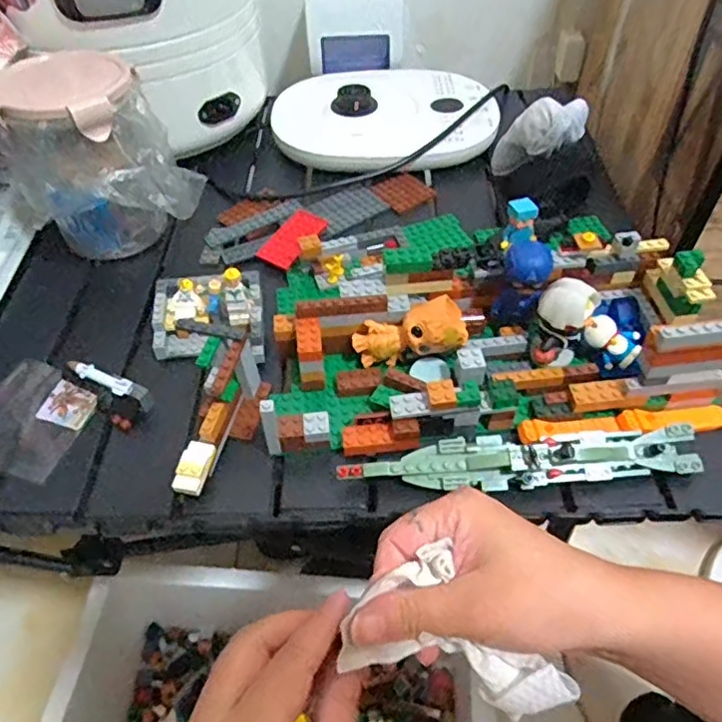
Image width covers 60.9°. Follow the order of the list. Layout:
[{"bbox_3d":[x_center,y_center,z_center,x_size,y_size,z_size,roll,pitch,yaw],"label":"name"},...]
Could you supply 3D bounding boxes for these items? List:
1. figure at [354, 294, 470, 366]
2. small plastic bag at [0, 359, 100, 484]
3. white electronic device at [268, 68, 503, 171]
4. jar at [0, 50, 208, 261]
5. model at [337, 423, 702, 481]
[{"bbox_3d":[0.033,-0.020,0.424,0.076,0.035,0.035,-16,44,25],"label":"figure"},{"bbox_3d":[-0.229,0.038,0.424,0.076,0.005,0.081,13,51,13],"label":"small plastic bag"},{"bbox_3d":[0.024,-0.260,0.642,0.229,0.030,0.173,-8,49,-4],"label":"white electronic device"},{"bbox_3d":[-0.209,-0.165,0.503,0.127,0.123,0.118,-1,49,1],"label":"jar"},{"bbox_3d":[0.099,0.060,0.378,0.215,0.023,0.027,-4,49,-1],"label":"model"}]

